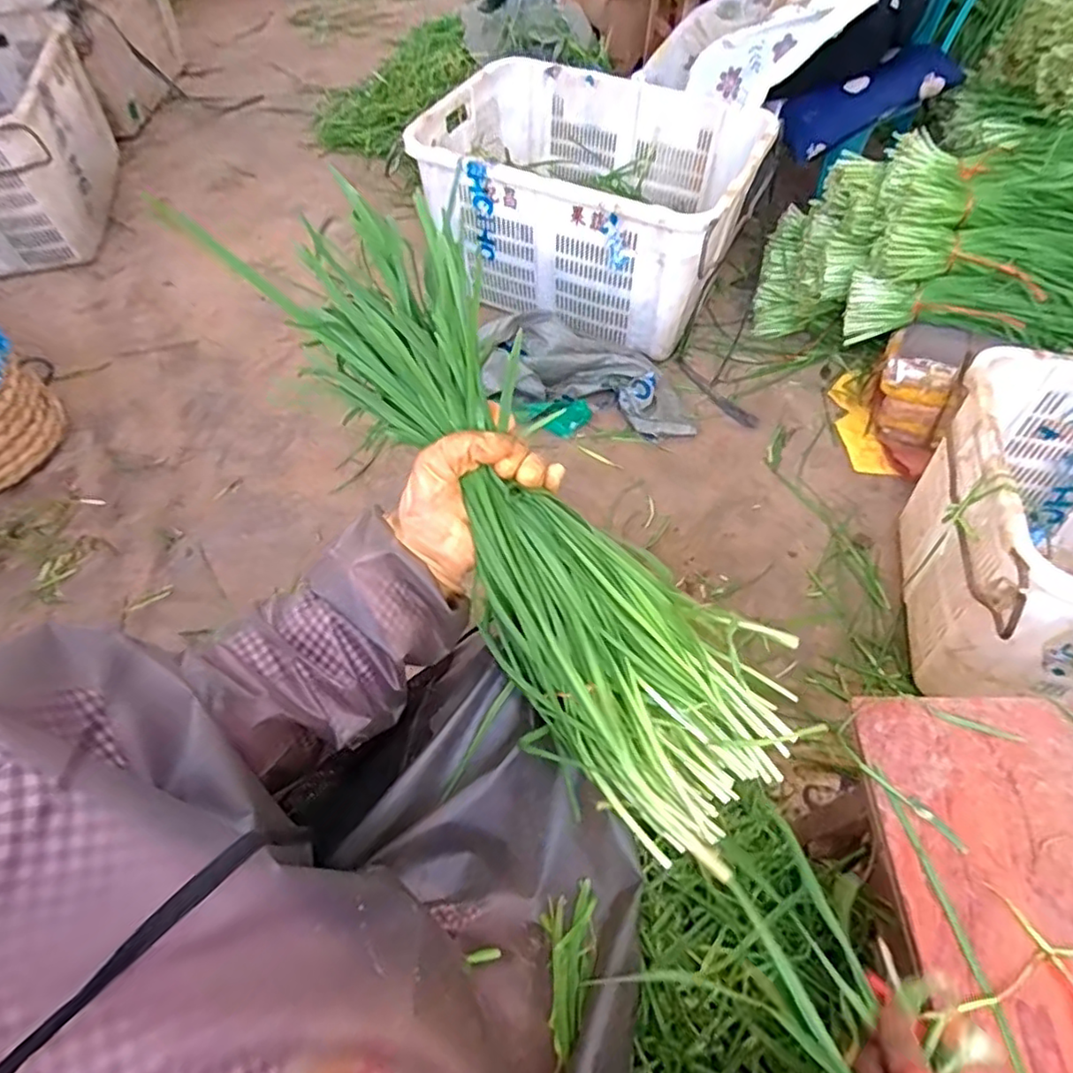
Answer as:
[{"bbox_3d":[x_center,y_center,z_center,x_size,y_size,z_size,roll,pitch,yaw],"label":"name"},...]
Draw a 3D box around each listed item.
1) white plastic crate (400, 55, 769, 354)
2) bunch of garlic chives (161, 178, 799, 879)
[{"bbox_3d":[0.122,-0.753,1.427,0.663,0.305,0.506,24,60,15],"label":"white plastic crate"},{"bbox_3d":[-0.004,-0.009,0.429,0.134,0.108,0.450,-36,87,-21],"label":"bunch of garlic chives"}]

